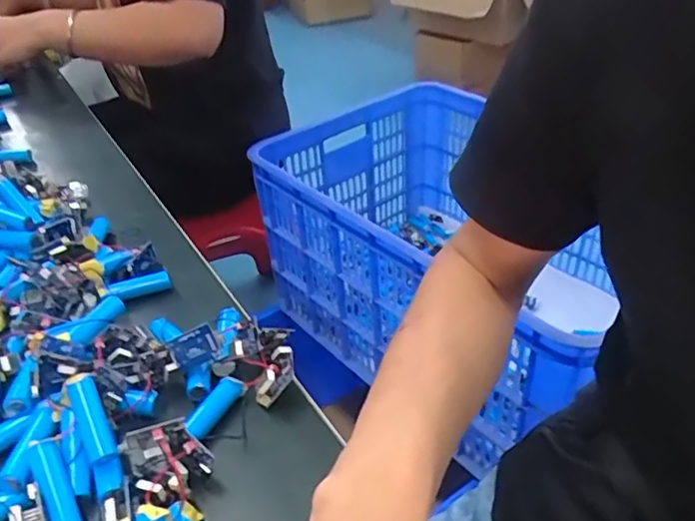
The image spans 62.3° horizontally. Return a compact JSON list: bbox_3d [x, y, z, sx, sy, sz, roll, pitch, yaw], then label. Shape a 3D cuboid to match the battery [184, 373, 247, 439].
[{"bbox_3d":[-0.079,0.085,0.338,0.013,0.015,0.043,15,40,23],"label":"battery"}]

